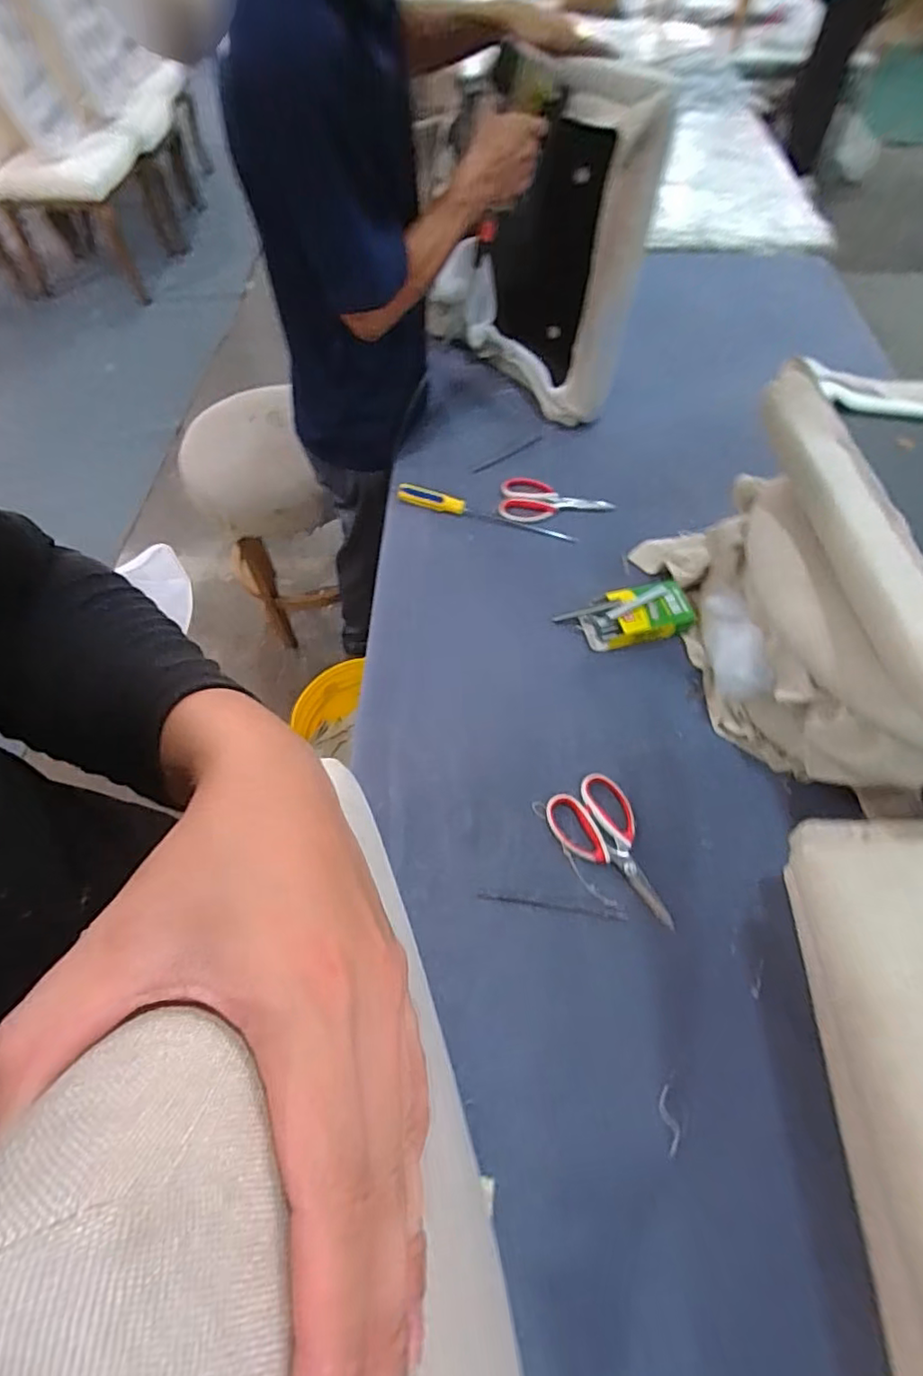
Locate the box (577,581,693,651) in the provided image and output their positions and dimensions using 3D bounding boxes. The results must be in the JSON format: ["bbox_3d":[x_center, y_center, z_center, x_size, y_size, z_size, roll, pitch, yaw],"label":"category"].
[{"bbox_3d":[0.255,-0.105,0.855,0.156,0.034,0.084,-9,59,-2],"label":"box"}]

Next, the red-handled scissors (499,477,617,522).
[{"bbox_3d":[0.159,-0.326,1.002,0.195,0.013,0.092,-6,68,-12],"label":"red-handled scissors"}]

